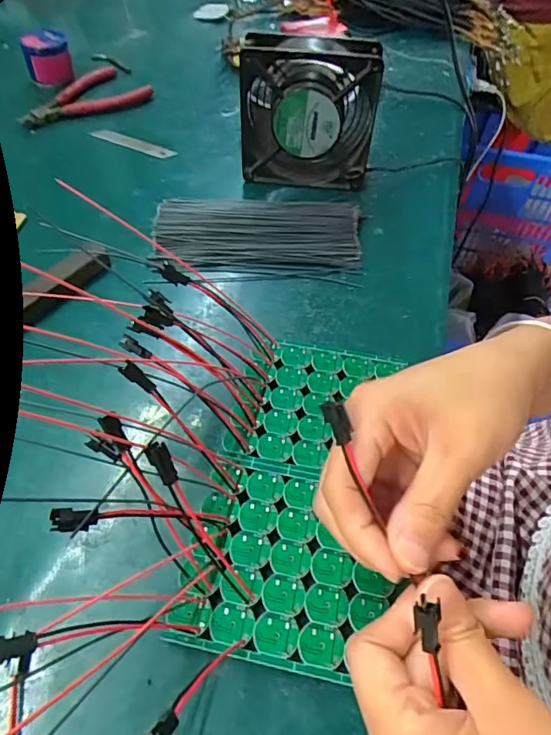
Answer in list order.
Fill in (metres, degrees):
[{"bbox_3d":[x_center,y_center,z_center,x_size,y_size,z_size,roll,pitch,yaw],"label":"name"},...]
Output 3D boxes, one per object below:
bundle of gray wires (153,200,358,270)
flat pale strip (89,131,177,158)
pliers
[{"bbox_3d":[-0.015,-0.120,0.439,0.176,0.015,0.084,1,51,-2],"label":"bundle of gray wires"},{"bbox_3d":[-0.152,-0.237,0.527,0.097,0.004,0.013,18,53,11],"label":"flat pale strip"},{"bbox_3d":[-0.213,-0.299,0.557,0.078,0.021,0.143,34,57,22],"label":"pliers"}]

